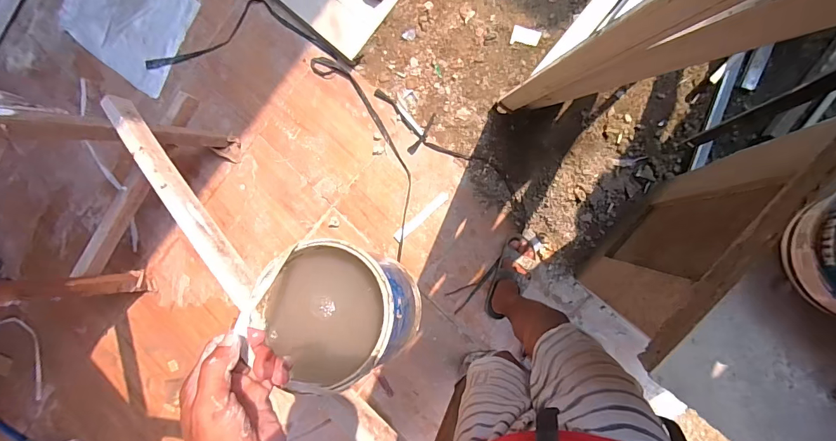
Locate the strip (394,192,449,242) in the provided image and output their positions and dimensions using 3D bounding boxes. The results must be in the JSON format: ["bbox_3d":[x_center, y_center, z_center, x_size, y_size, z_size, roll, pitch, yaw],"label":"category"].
[{"bbox_3d":[0.012,-0.012,1.247,0.215,0.007,0.032,-43,81,10],"label":"strip"}]

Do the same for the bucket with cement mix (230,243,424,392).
[{"bbox_3d":[-0.108,0.111,0.509,0.176,0.153,0.164,0,91,8],"label":"bucket with cement mix"}]

